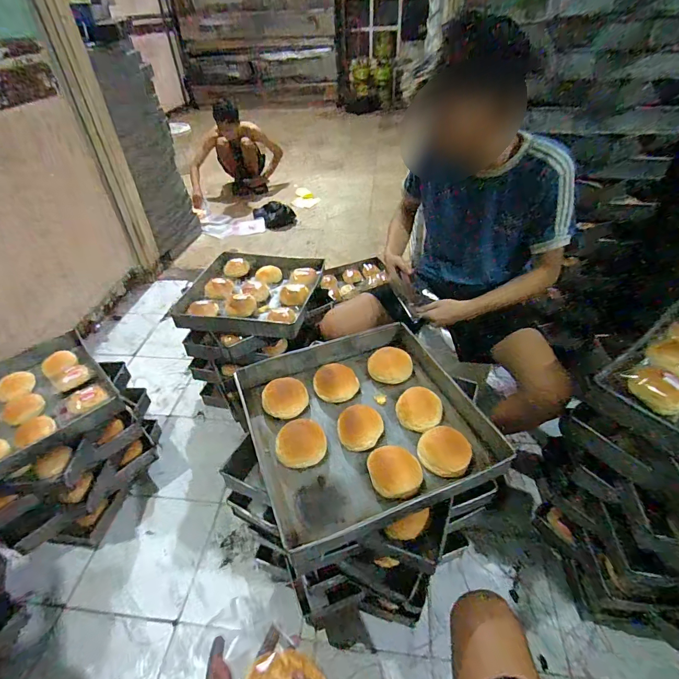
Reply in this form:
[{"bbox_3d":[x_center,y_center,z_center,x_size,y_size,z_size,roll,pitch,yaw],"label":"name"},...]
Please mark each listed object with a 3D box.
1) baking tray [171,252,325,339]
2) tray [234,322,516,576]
[{"bbox_3d":[-0.295,-0.185,1.380,0.439,0.063,0.438,7,42,10],"label":"baking tray"},{"bbox_3d":[0.048,0.144,0.798,0.438,0.068,0.431,-17,43,-16],"label":"tray"}]

